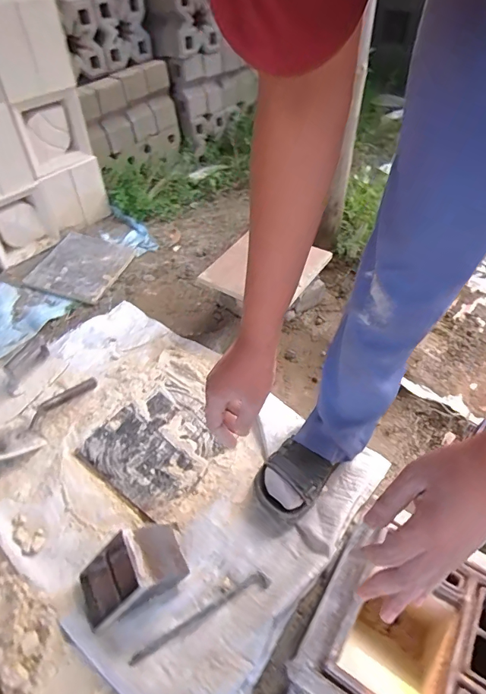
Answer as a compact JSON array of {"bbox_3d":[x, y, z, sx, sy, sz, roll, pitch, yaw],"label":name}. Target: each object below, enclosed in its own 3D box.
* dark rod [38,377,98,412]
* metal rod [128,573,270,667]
[{"bbox_3d":[-0.389,0.110,0.955,0.022,0.024,0.140,30,37,24],"label":"dark rod"},{"bbox_3d":[-0.065,0.423,0.666,0.232,0.012,0.023,-23,50,-16],"label":"metal rod"}]

